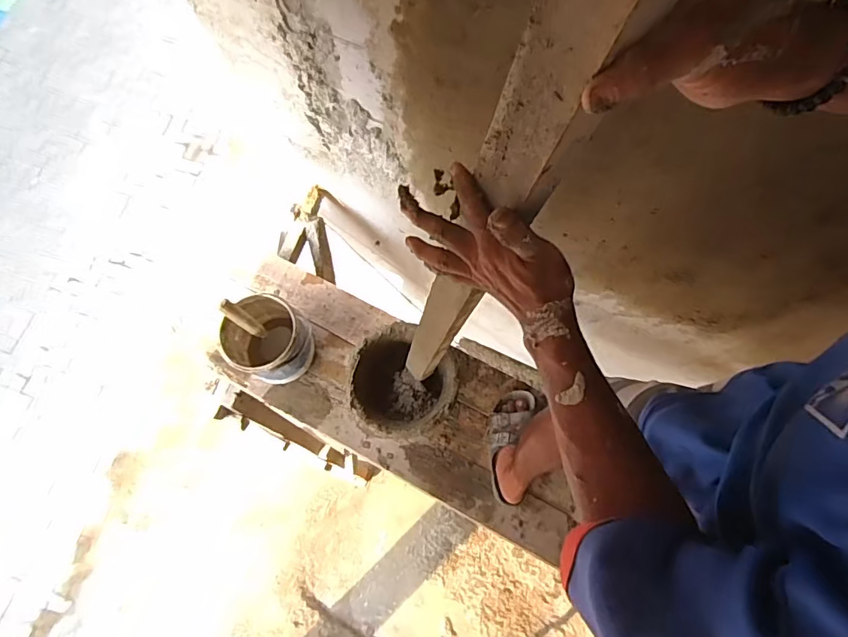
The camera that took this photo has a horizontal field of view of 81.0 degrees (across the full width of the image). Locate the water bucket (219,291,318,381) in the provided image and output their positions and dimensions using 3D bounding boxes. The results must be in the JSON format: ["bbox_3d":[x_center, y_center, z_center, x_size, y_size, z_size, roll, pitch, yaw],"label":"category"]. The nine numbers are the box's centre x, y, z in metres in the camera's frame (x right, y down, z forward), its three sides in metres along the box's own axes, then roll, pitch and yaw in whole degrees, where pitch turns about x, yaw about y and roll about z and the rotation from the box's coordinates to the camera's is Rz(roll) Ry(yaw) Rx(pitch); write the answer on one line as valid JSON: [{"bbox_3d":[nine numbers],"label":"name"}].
[{"bbox_3d":[-0.376,0.047,1.211,0.186,0.172,0.187,0,75,1],"label":"water bucket"}]

